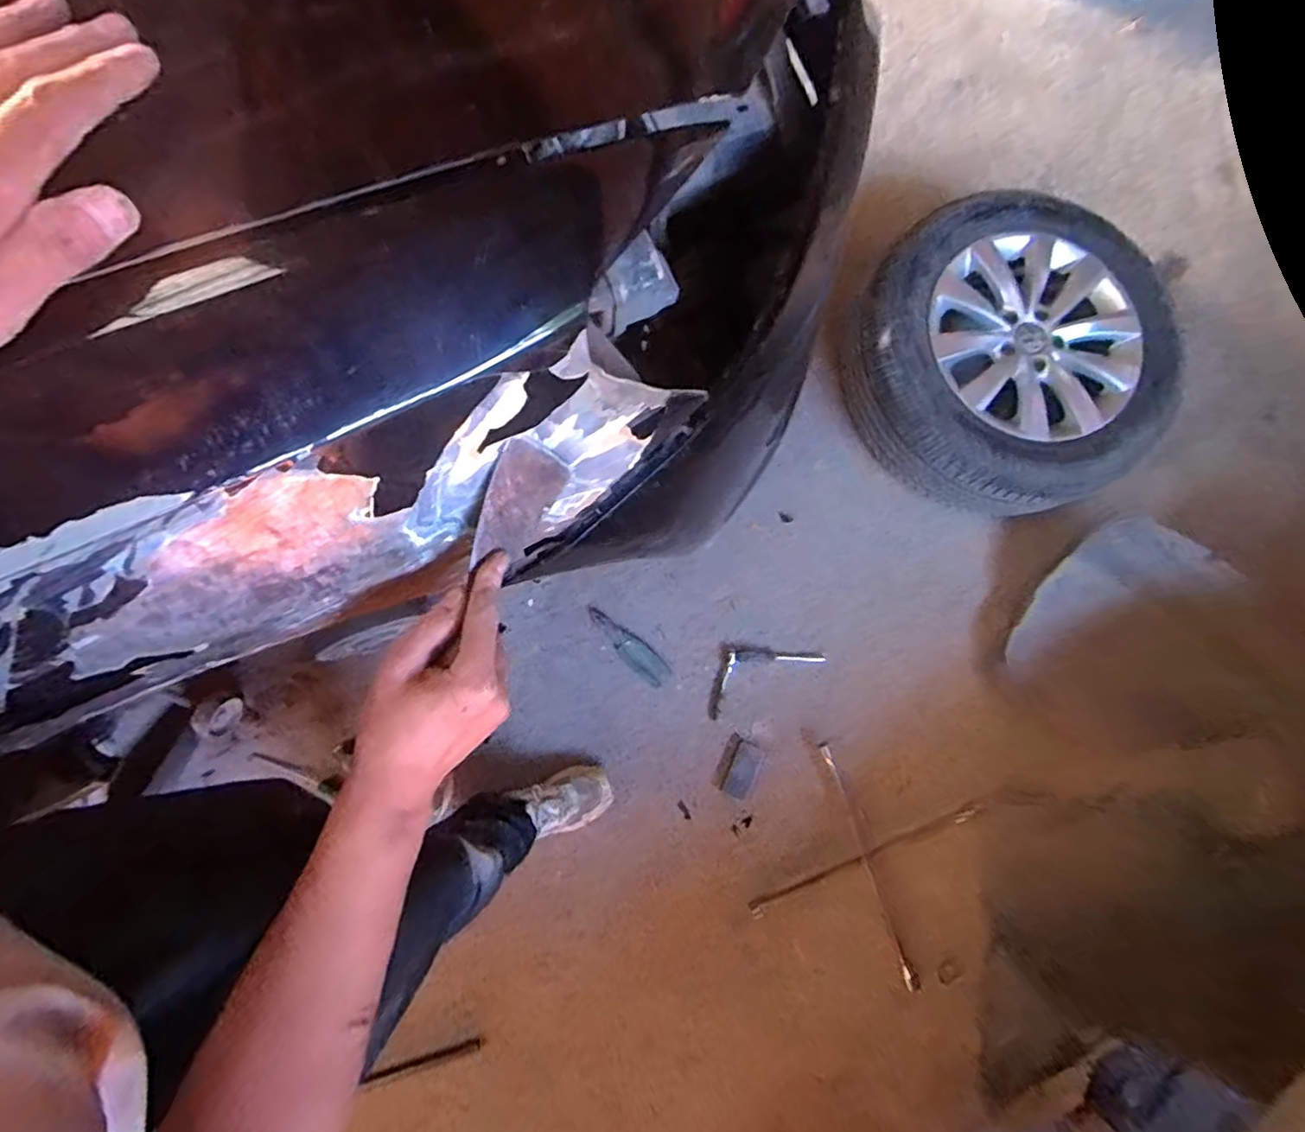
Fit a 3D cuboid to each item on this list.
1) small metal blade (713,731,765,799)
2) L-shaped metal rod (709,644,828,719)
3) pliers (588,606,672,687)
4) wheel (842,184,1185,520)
[{"bbox_3d":[0.176,0.409,1.228,0.079,0.008,0.110,25,81,-1],"label":"small metal blade"},{"bbox_3d":[0.213,0.201,1.240,0.262,0.034,0.114,-27,86,-8],"label":"L-shaped metal rod"},{"bbox_3d":[-0.050,0.161,1.254,0.056,0.010,0.208,-44,81,-8],"label":"pliers"},{"bbox_3d":[0.731,-0.439,1.222,0.589,0.187,0.625,1,82,-5],"label":"wheel"}]

